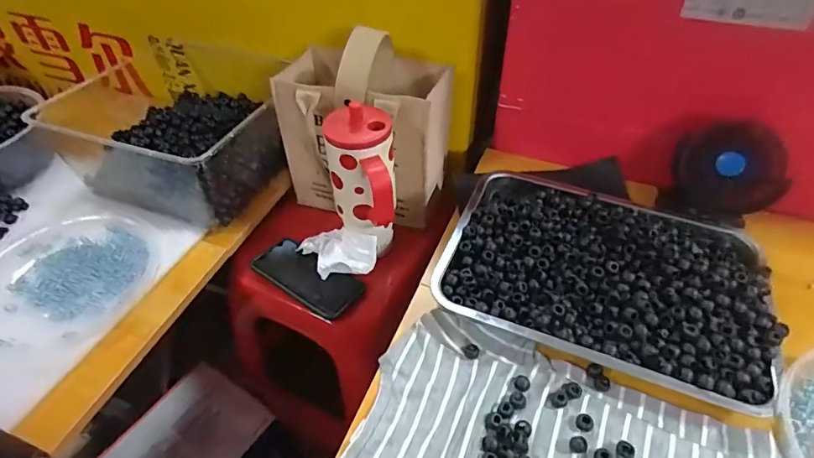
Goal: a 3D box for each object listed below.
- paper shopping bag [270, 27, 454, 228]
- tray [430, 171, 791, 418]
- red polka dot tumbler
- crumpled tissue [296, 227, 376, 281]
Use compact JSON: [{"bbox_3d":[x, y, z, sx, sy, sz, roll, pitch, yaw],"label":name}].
[{"bbox_3d":[-0.057,-0.161,0.714,0.230,0.262,0.173,22,50,21],"label":"paper shopping bag"},{"bbox_3d":[0.222,0.043,0.542,0.336,0.061,0.250,16,48,16],"label":"tray"},{"bbox_3d":[-0.057,-0.050,0.617,0.089,0.201,0.088,-1,46,1],"label":"red polka dot tumbler"},{"bbox_3d":[-0.097,0.026,0.678,0.083,0.036,0.100,-27,51,-23],"label":"crumpled tissue"}]

